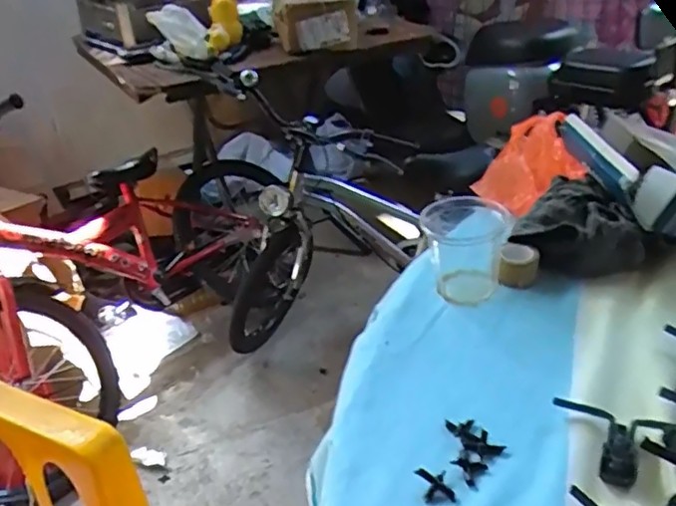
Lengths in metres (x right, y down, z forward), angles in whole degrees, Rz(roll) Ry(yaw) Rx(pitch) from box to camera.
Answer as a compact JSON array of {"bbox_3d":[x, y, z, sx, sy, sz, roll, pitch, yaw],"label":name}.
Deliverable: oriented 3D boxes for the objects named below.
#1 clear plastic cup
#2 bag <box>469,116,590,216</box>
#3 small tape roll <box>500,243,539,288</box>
[{"bbox_3d":[0.111,-0.003,0.535,0.075,0.070,0.067,2,33,13],"label":"clear plastic cup"},{"bbox_3d":[0.208,-0.104,0.683,0.131,0.058,0.100,-30,39,-32],"label":"bag"},{"bbox_3d":[0.160,0.009,0.543,0.031,0.026,0.035,4,34,17],"label":"small tape roll"}]

